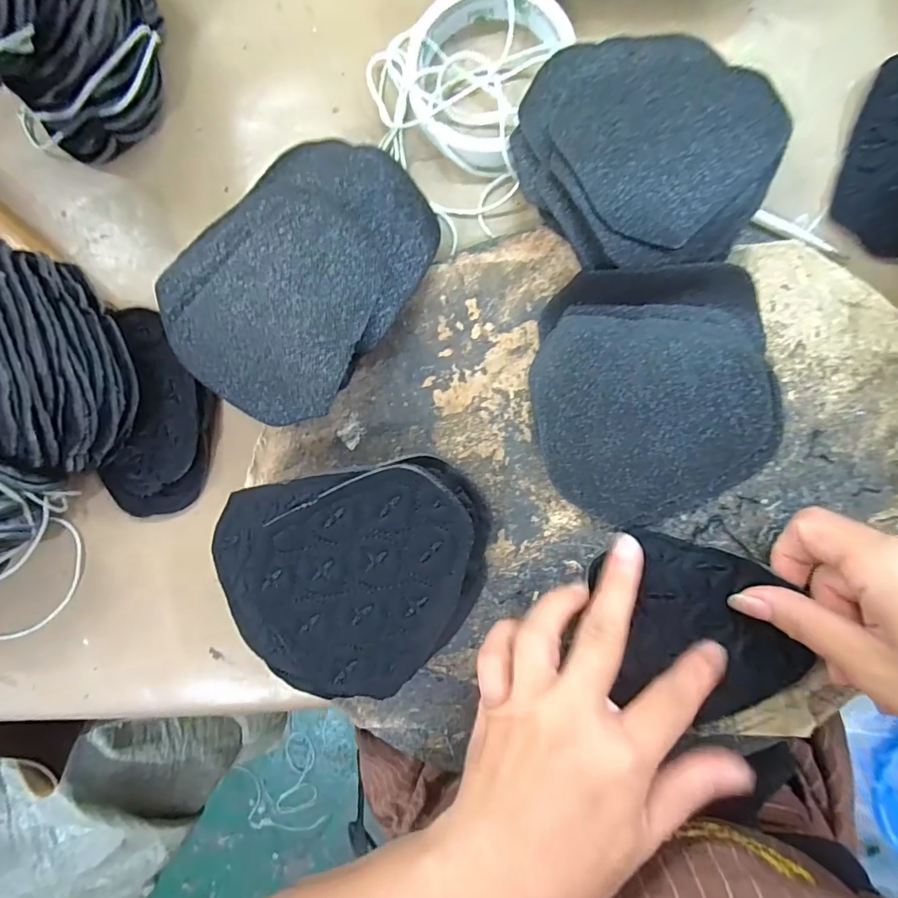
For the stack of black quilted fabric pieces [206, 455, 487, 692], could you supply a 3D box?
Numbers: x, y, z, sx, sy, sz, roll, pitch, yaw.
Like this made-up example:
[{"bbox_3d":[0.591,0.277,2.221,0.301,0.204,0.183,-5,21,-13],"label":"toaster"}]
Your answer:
[{"bbox_3d":[-0.048,0.065,0.242,0.130,0.038,0.105,-12,87,6],"label":"stack of black quilted fabric pieces"}]

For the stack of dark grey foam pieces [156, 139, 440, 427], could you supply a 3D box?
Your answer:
[{"bbox_3d":[-0.073,-0.088,0.244,0.105,0.045,0.144,32,92,6],"label":"stack of dark grey foam pieces"}]

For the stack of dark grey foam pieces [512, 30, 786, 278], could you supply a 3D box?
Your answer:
[{"bbox_3d":[0.096,-0.147,0.233,0.119,0.034,0.116,-7,88,6],"label":"stack of dark grey foam pieces"}]

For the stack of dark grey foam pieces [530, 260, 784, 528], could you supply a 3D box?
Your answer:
[{"bbox_3d":[0.102,-0.026,0.235,0.114,0.023,0.119,-8,88,6],"label":"stack of dark grey foam pieces"}]

